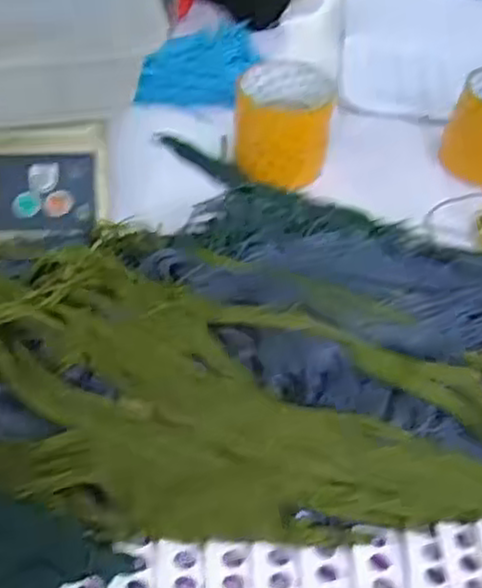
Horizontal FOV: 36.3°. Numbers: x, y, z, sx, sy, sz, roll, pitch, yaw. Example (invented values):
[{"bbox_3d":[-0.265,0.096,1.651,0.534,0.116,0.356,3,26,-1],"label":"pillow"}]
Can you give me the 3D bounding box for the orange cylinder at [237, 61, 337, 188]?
[{"bbox_3d":[0.036,-0.146,0.638,0.082,0.069,0.085,7,47,2],"label":"orange cylinder"}]

